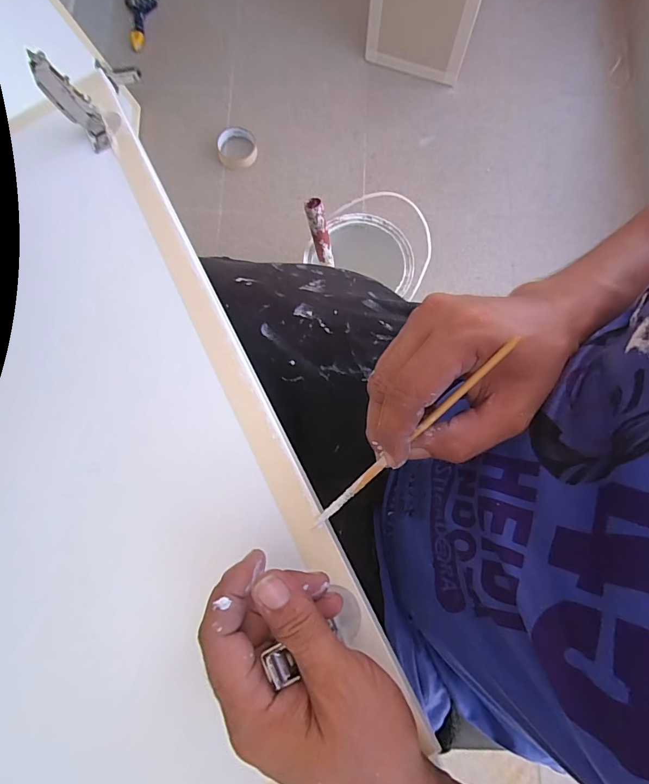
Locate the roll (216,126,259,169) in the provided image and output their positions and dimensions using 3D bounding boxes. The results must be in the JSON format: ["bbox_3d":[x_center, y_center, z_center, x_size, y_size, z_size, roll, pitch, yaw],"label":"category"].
[{"bbox_3d":[-0.185,-0.522,0.868,0.081,0.022,0.097,-5,79,0],"label":"roll"}]

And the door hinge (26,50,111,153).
[{"bbox_3d":[-0.241,-0.278,0.391,0.020,0.081,0.032,26,79,27],"label":"door hinge"}]

